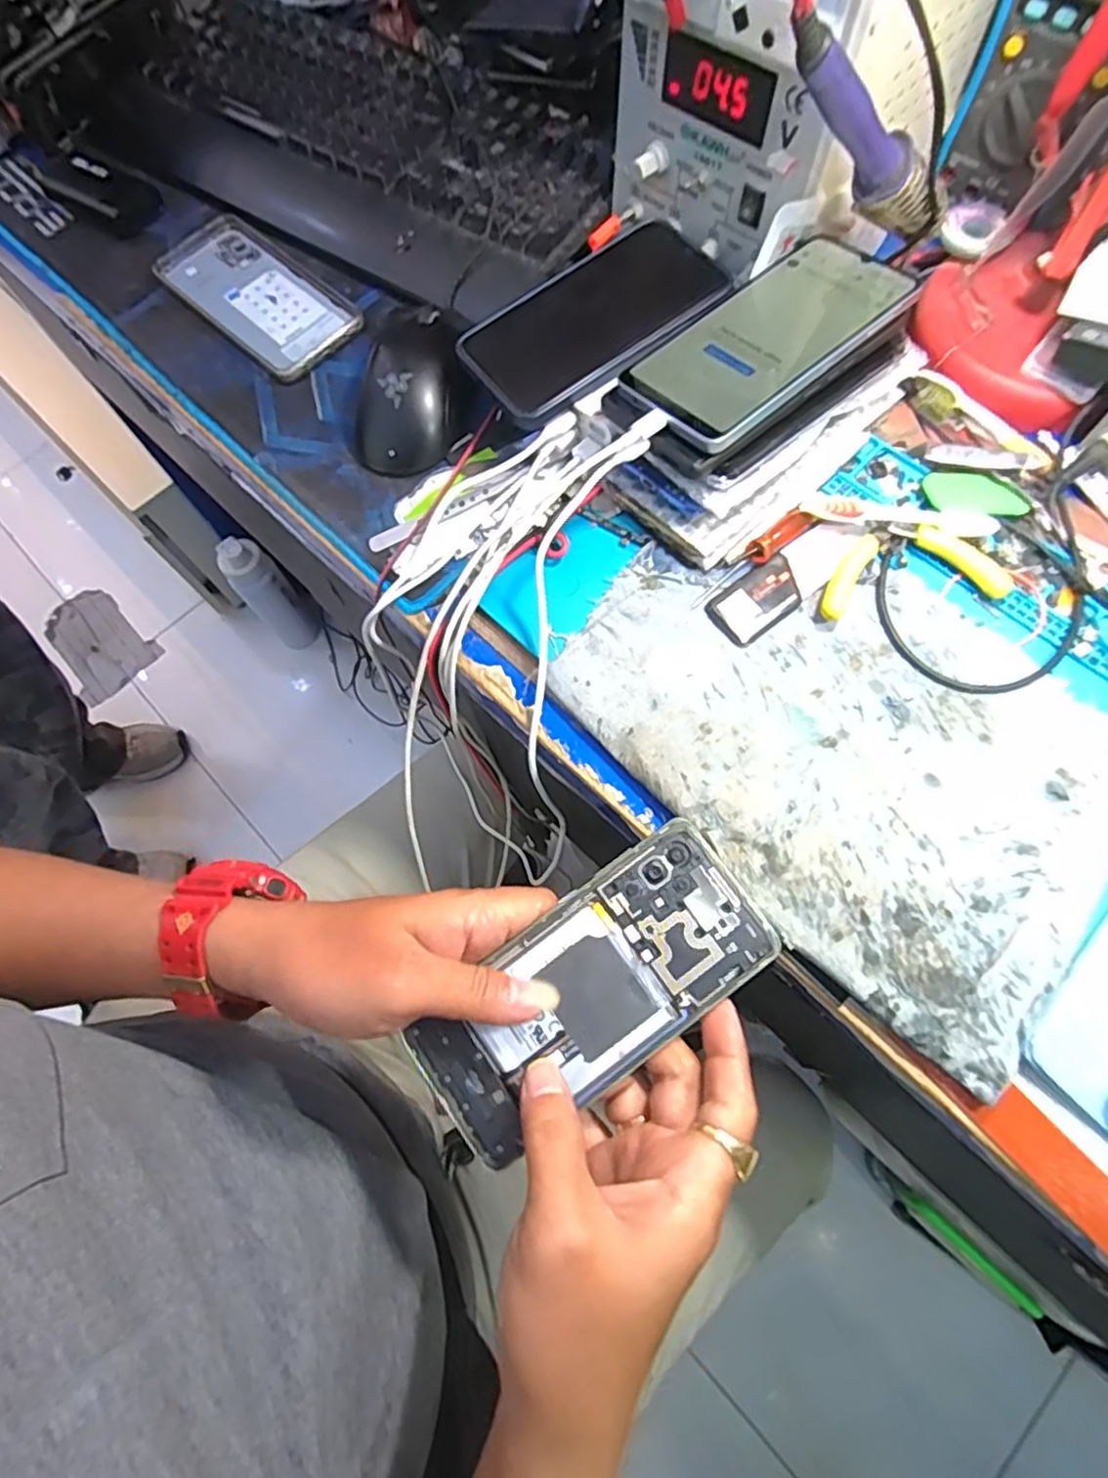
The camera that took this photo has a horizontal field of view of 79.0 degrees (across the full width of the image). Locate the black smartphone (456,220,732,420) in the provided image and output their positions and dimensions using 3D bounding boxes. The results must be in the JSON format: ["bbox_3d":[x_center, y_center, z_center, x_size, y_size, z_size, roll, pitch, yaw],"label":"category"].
[{"bbox_3d":[0.024,-0.253,0.402,0.155,0.007,0.087,-35,69,-6],"label":"black smartphone"}]

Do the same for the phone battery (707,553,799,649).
[{"bbox_3d":[0.115,-0.078,0.378,0.054,0.007,0.032,-34,72,-9],"label":"phone battery"}]

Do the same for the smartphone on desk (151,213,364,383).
[{"bbox_3d":[-0.216,-0.325,0.490,0.173,0.009,0.081,42,77,16],"label":"smartphone on desk"}]

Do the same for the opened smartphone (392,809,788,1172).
[{"bbox_3d":[0.019,0.111,0.293,0.158,0.012,0.066,-36,72,-5],"label":"opened smartphone"}]

